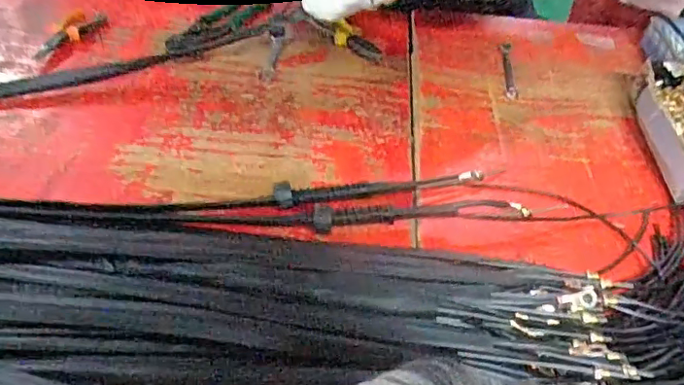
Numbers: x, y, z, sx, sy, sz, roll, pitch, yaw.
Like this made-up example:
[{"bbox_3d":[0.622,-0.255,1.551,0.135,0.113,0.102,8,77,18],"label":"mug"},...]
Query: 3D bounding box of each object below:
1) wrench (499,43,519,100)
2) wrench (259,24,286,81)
[{"bbox_3d":[0.265,-0.194,0.862,0.018,0.004,0.159,5,46,5],"label":"wrench"},{"bbox_3d":[-0.111,-0.226,0.870,0.025,0.010,0.149,3,45,2],"label":"wrench"}]

